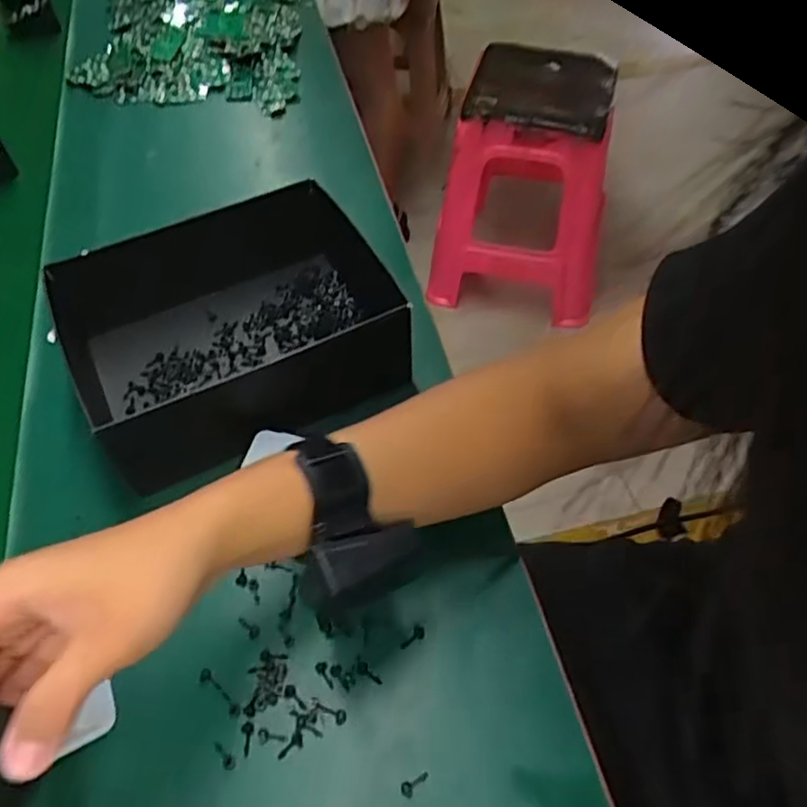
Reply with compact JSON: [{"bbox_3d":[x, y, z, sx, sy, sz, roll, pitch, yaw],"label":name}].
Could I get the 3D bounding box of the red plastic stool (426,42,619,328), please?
[{"bbox_3d":[0.280,-0.495,1.573,0.385,0.544,0.435,7,53,7],"label":"red plastic stool"}]

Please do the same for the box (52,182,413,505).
[{"bbox_3d":[-0.135,-0.061,0.536,0.235,0.087,0.193,-21,56,-14],"label":"box"}]

